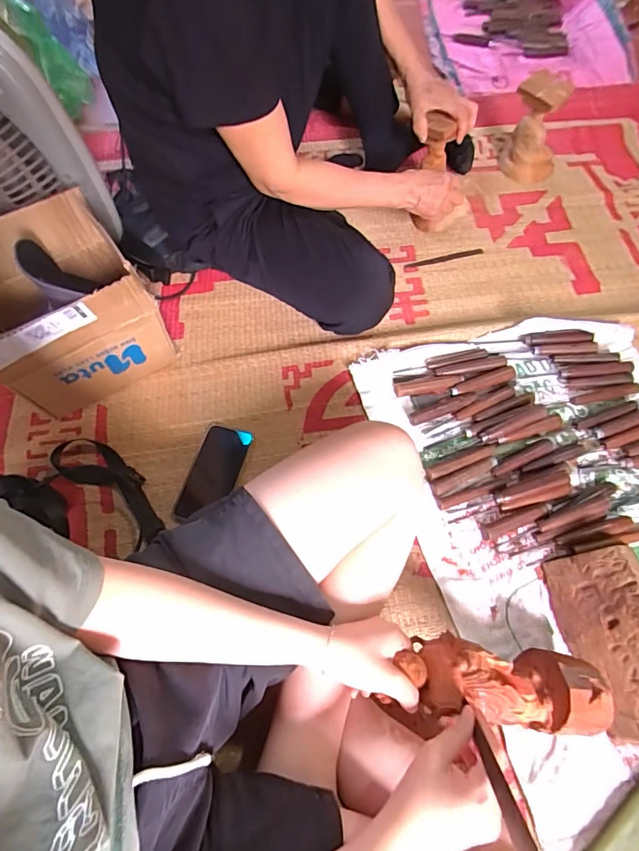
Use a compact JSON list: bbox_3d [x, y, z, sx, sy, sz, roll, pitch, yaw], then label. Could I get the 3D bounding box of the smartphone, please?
[{"bbox_3d":[-0.164,0.075,0.679,0.077,0.005,0.159,15,65,9],"label":"smartphone"}]

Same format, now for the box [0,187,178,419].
[{"bbox_3d":[-0.381,-0.159,0.673,0.227,0.234,0.206,-34,67,-14],"label":"box"}]

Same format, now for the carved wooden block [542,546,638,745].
[{"bbox_3d":[0.366,0.257,0.529,0.103,0.067,0.202,-9,63,-3],"label":"carved wooden block"}]

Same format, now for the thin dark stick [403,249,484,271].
[{"bbox_3d":[0.248,-0.332,0.879,0.166,0.004,0.016,-14,64,-5],"label":"thin dark stick"}]

